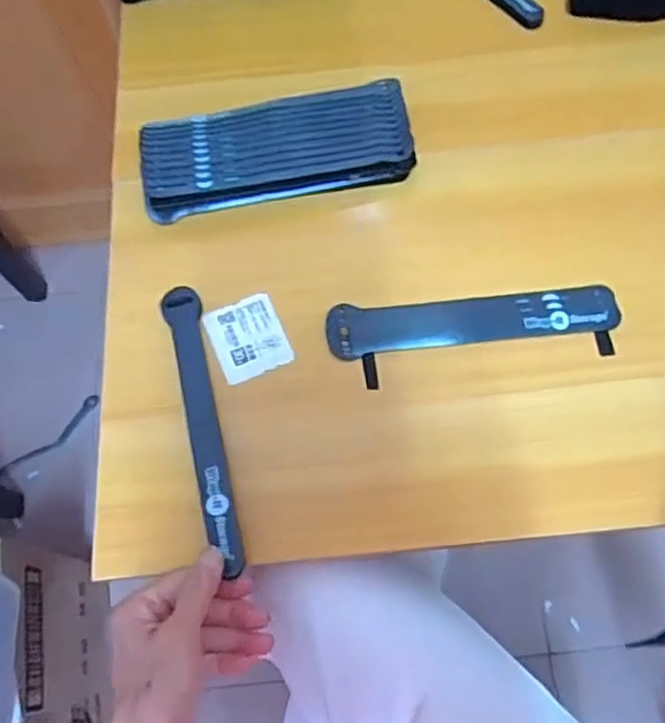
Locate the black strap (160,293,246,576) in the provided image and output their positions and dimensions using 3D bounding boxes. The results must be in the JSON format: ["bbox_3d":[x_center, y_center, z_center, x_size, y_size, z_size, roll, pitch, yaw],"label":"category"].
[{"bbox_3d":[-0.084,0.037,0.423,0.022,0.012,0.197,-15,64,-3],"label":"black strap"}]

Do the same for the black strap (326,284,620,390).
[{"bbox_3d":[0.098,-0.021,0.449,0.198,0.004,0.056,-5,68,1],"label":"black strap"}]

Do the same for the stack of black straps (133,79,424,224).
[{"bbox_3d":[-0.043,-0.161,0.501,0.201,0.033,0.078,-12,68,-2],"label":"stack of black straps"}]

